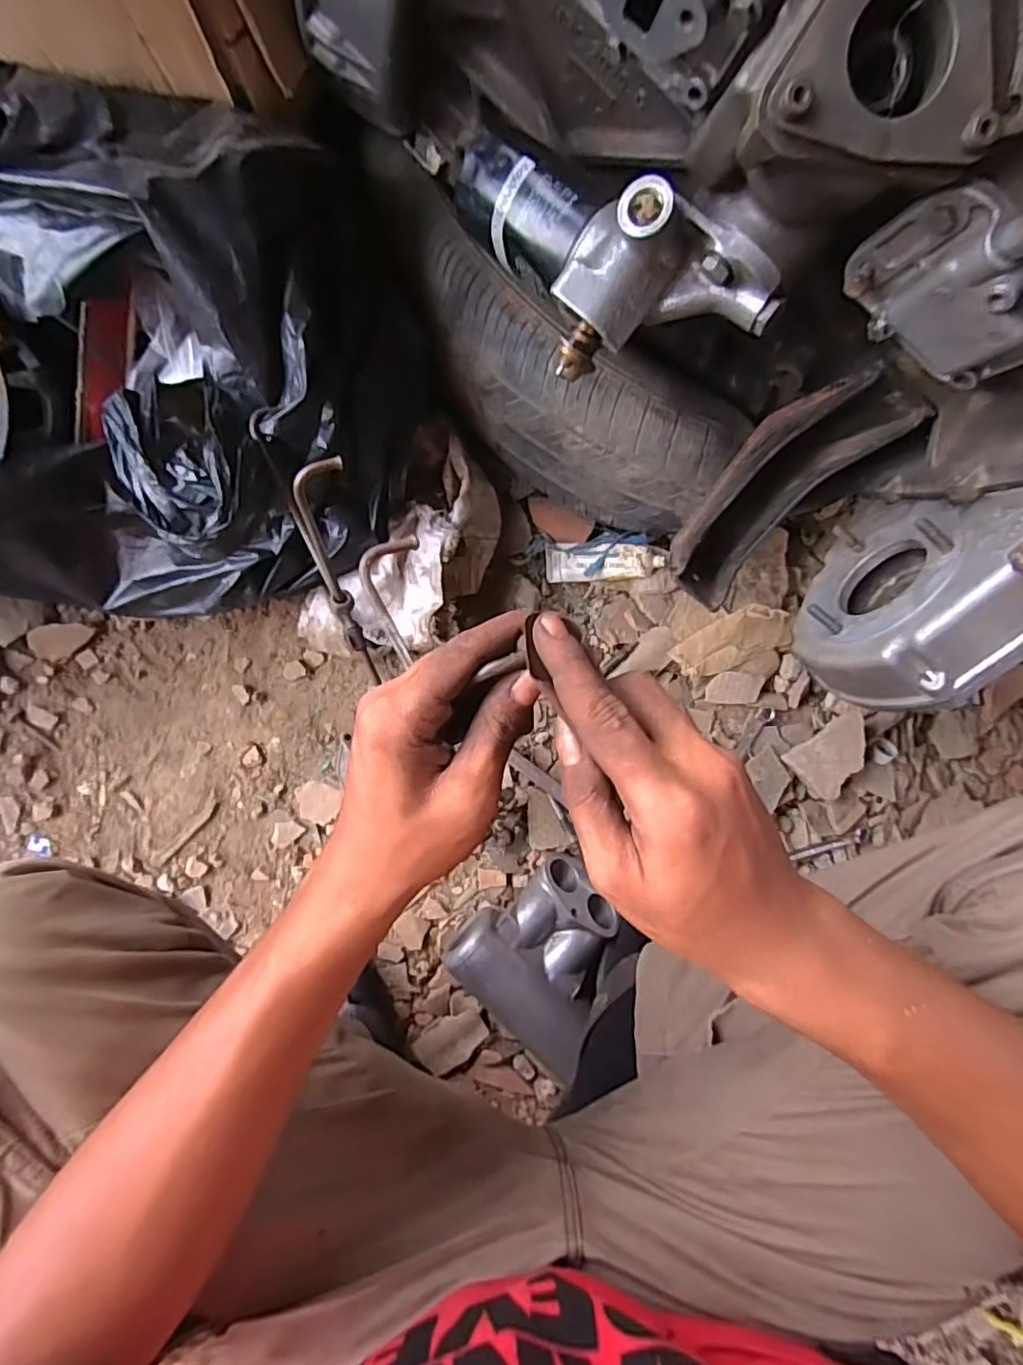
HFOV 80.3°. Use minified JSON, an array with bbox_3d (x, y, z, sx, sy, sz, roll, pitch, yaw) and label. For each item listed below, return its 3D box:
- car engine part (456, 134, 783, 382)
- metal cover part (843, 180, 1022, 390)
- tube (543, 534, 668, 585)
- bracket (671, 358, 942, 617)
[{"bbox_3d":[0.049,-0.273,0.396,0.232,0.089,0.085,33,82,14],"label":"car engine part"},{"bbox_3d":[0.246,-0.212,0.328,0.112,0.102,0.031,36,82,-2],"label":"metal cover part"},{"bbox_3d":[0.103,-0.137,0.667,0.130,0.030,0.046,-2,85,11],"label":"tube"},{"bbox_3d":[0.214,-0.155,0.520,0.078,0.167,0.178,40,82,-1],"label":"bracket"}]

